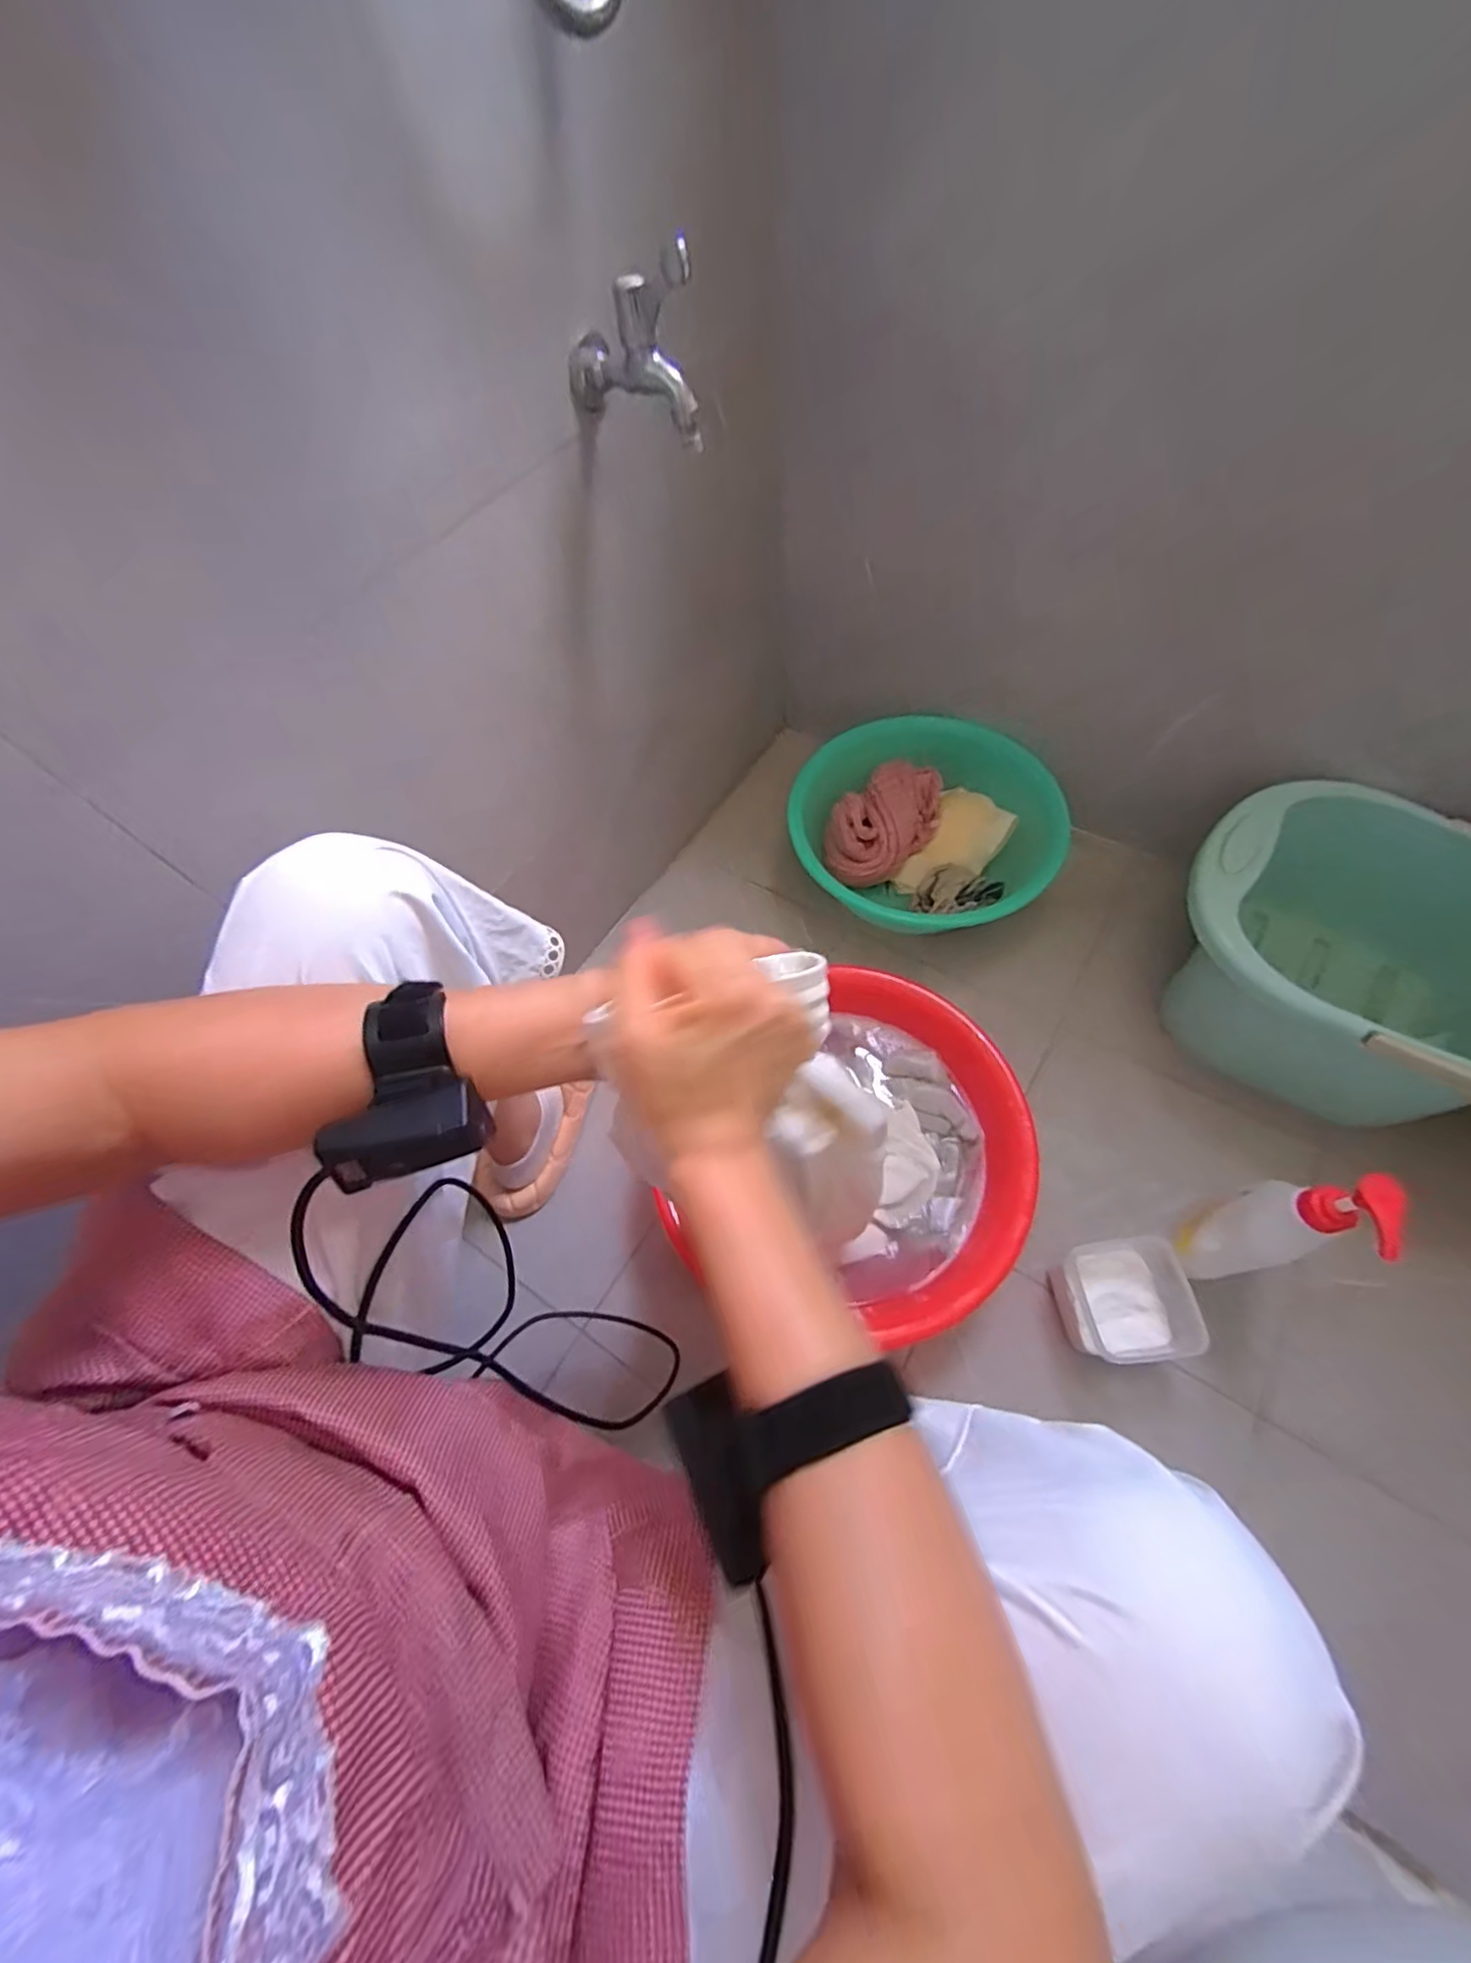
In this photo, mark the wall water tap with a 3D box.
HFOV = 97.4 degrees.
[{"bbox_3d":[-0.077,-0.484,0.497,0.109,0.106,0.043,18,64,15],"label":"wall water tap"}]

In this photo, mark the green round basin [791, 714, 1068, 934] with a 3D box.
[{"bbox_3d":[0.253,-0.194,0.904,0.347,0.150,0.309,23,65,17],"label":"green round basin"}]

